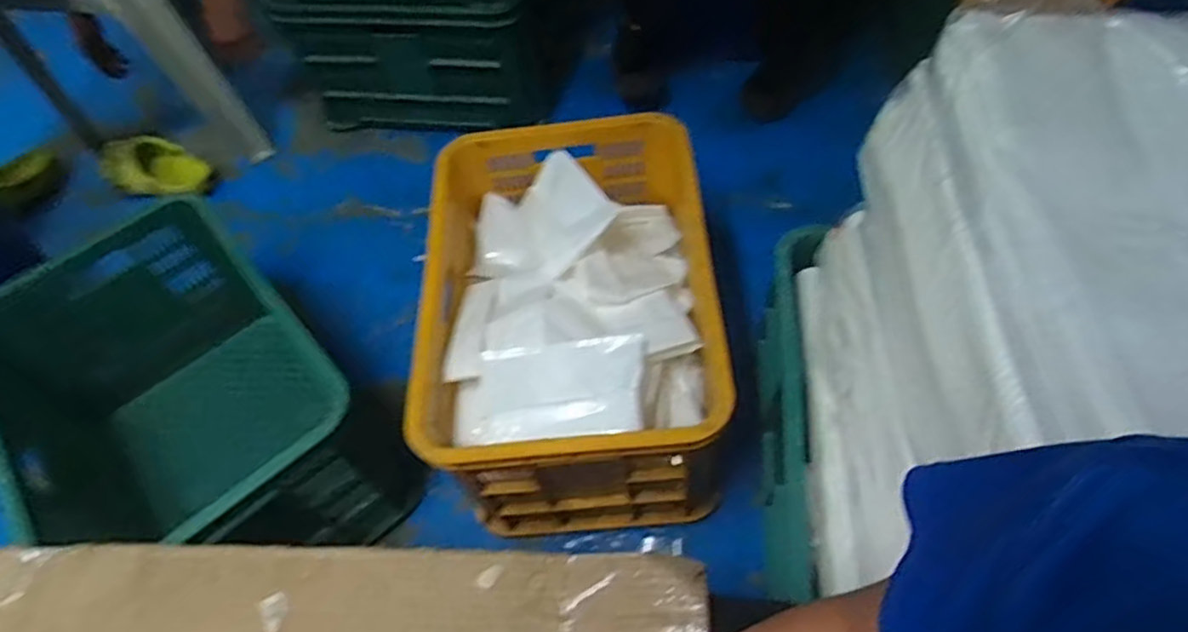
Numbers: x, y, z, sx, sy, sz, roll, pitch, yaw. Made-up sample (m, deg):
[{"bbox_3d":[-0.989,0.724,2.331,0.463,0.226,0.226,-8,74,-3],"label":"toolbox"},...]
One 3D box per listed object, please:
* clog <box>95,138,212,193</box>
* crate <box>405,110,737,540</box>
[{"bbox_3d":[-0.915,-0.311,1.386,0.216,0.093,0.128,16,60,14],"label":"clog"},{"bbox_3d":[-0.033,0.006,0.978,0.375,0.282,0.520,-5,57,1],"label":"crate"}]

